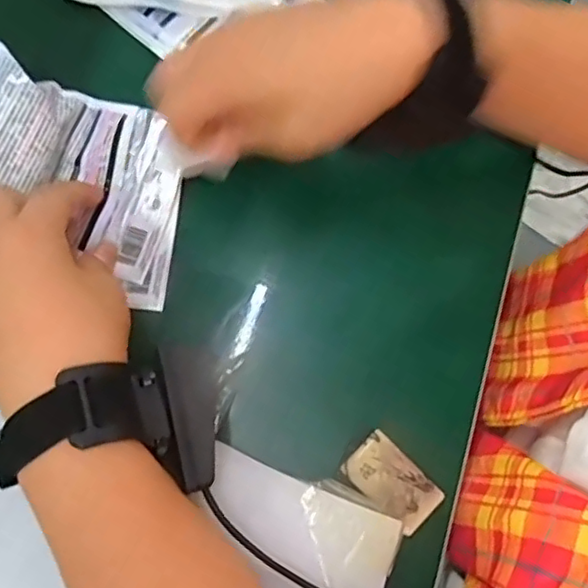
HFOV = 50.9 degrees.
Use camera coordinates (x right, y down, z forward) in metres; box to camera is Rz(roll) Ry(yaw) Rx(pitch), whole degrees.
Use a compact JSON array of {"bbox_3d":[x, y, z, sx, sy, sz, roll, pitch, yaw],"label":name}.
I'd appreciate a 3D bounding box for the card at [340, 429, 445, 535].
[{"bbox_3d":[0.053,0.100,0.328,0.050,0.004,0.030,43,80,8],"label":"card"}]

